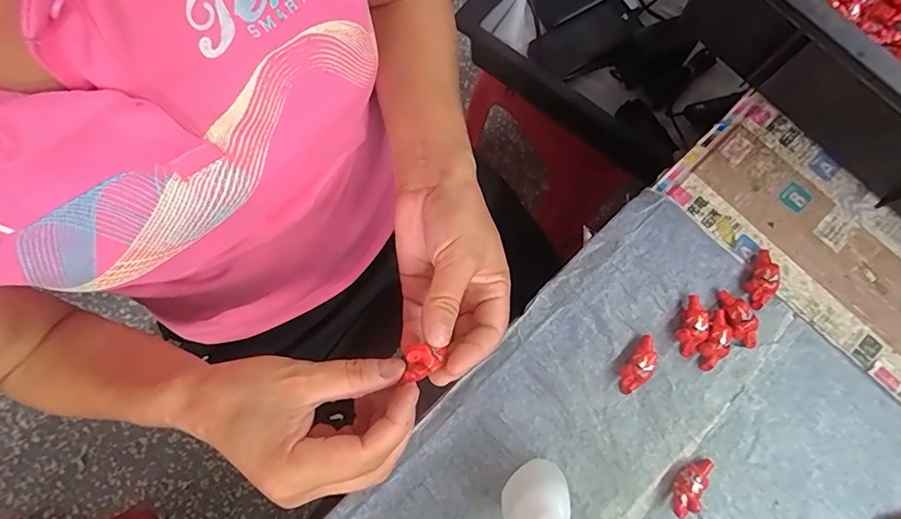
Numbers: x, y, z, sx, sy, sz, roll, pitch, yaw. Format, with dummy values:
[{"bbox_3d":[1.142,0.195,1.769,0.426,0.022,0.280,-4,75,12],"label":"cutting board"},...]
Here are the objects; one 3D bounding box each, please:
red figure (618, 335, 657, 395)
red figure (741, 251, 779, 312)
[{"bbox_3d":[0.131,0.074,0.327,0.018,0.013,0.041,39,81,8],"label":"red figure"},{"bbox_3d":[0.225,0.014,0.340,0.017,0.016,0.043,30,80,6],"label":"red figure"}]

